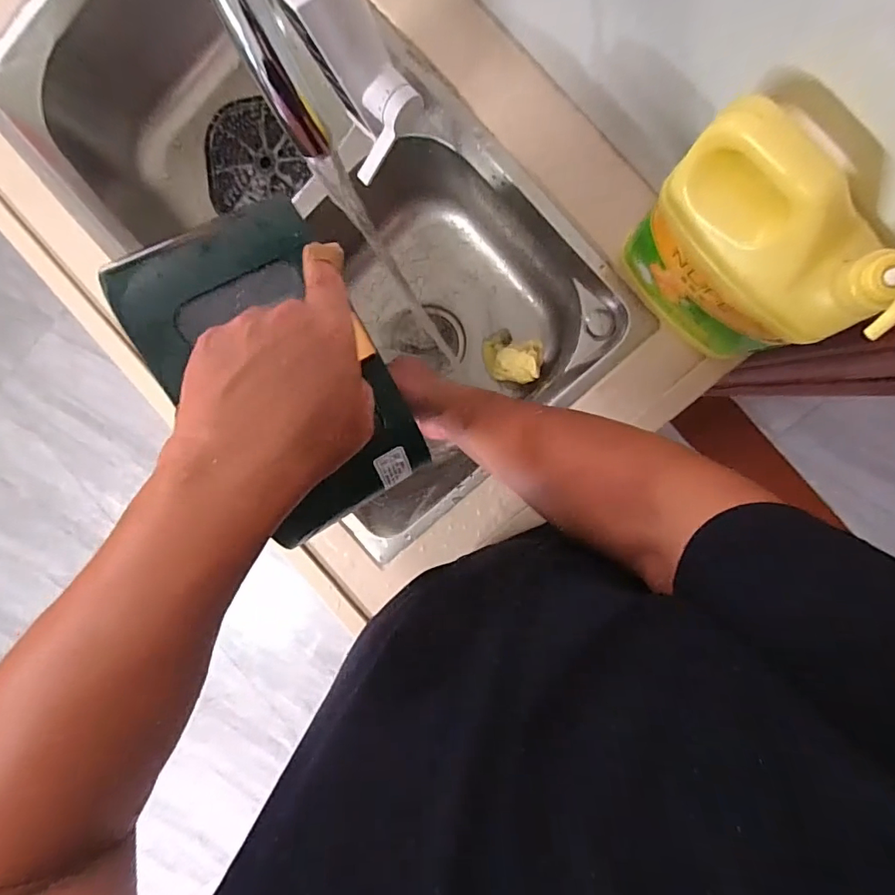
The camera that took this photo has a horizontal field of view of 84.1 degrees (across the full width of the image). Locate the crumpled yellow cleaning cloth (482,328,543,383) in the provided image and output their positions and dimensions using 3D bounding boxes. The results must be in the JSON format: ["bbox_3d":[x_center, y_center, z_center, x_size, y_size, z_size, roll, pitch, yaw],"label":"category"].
[{"bbox_3d":[0.089,-0.127,0.690,0.083,0.056,0.070,10,97,7],"label":"crumpled yellow cleaning cloth"}]

